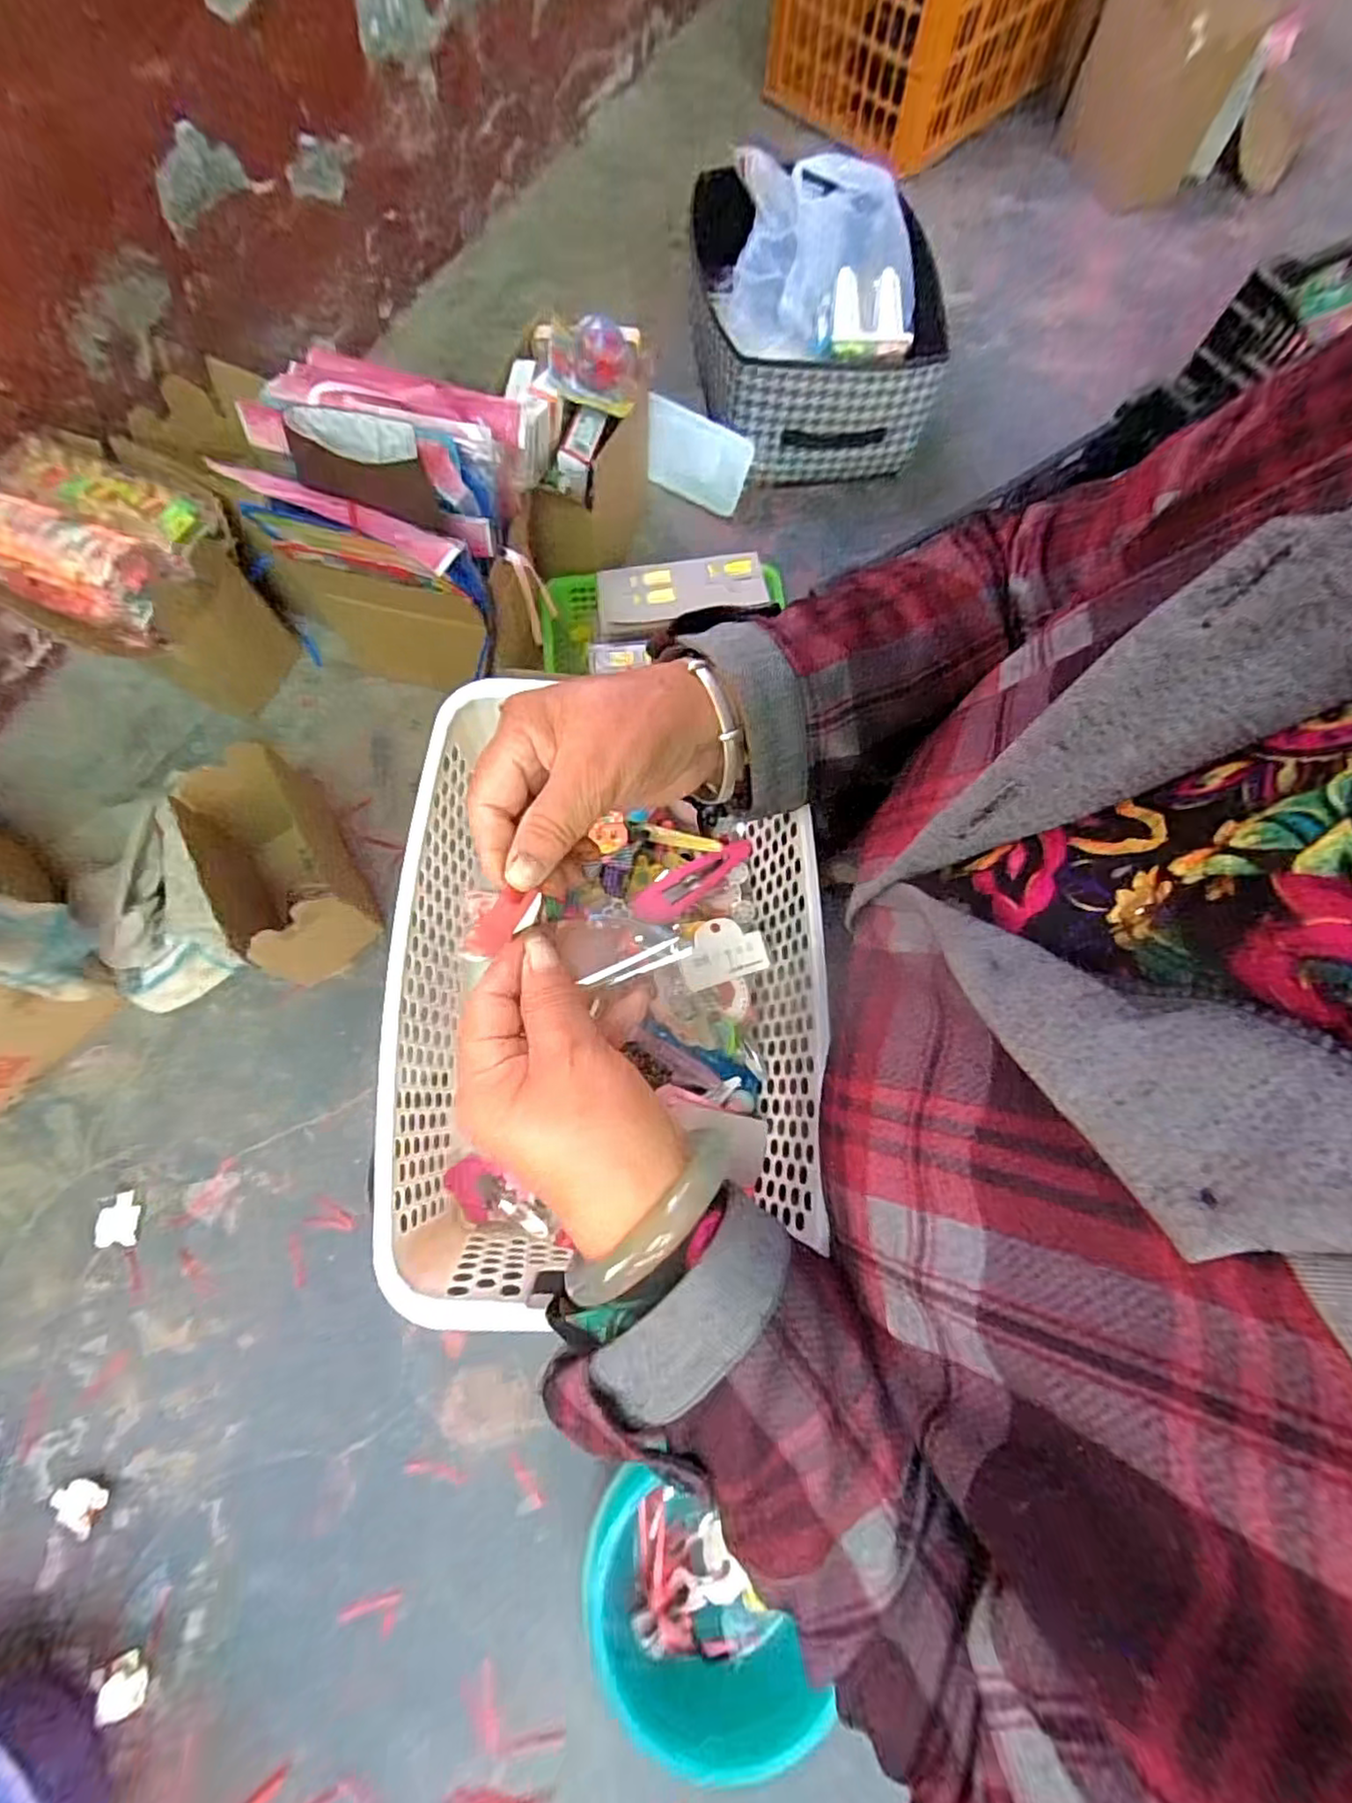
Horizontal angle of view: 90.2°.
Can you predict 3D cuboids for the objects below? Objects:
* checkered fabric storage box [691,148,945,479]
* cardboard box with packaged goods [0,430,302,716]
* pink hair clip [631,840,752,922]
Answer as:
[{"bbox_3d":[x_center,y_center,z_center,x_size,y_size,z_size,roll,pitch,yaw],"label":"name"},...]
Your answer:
[{"bbox_3d":[0.201,-0.854,1.002,0.323,0.232,0.379,-4,72,-3],"label":"checkered fabric storage box"},{"bbox_3d":[-0.648,-0.377,0.829,0.250,0.247,0.220,27,73,7],"label":"cardboard box with packaged goods"},{"bbox_3d":[0.010,-0.014,0.405,0.080,0.007,0.023,-33,76,-12],"label":"pink hair clip"}]

